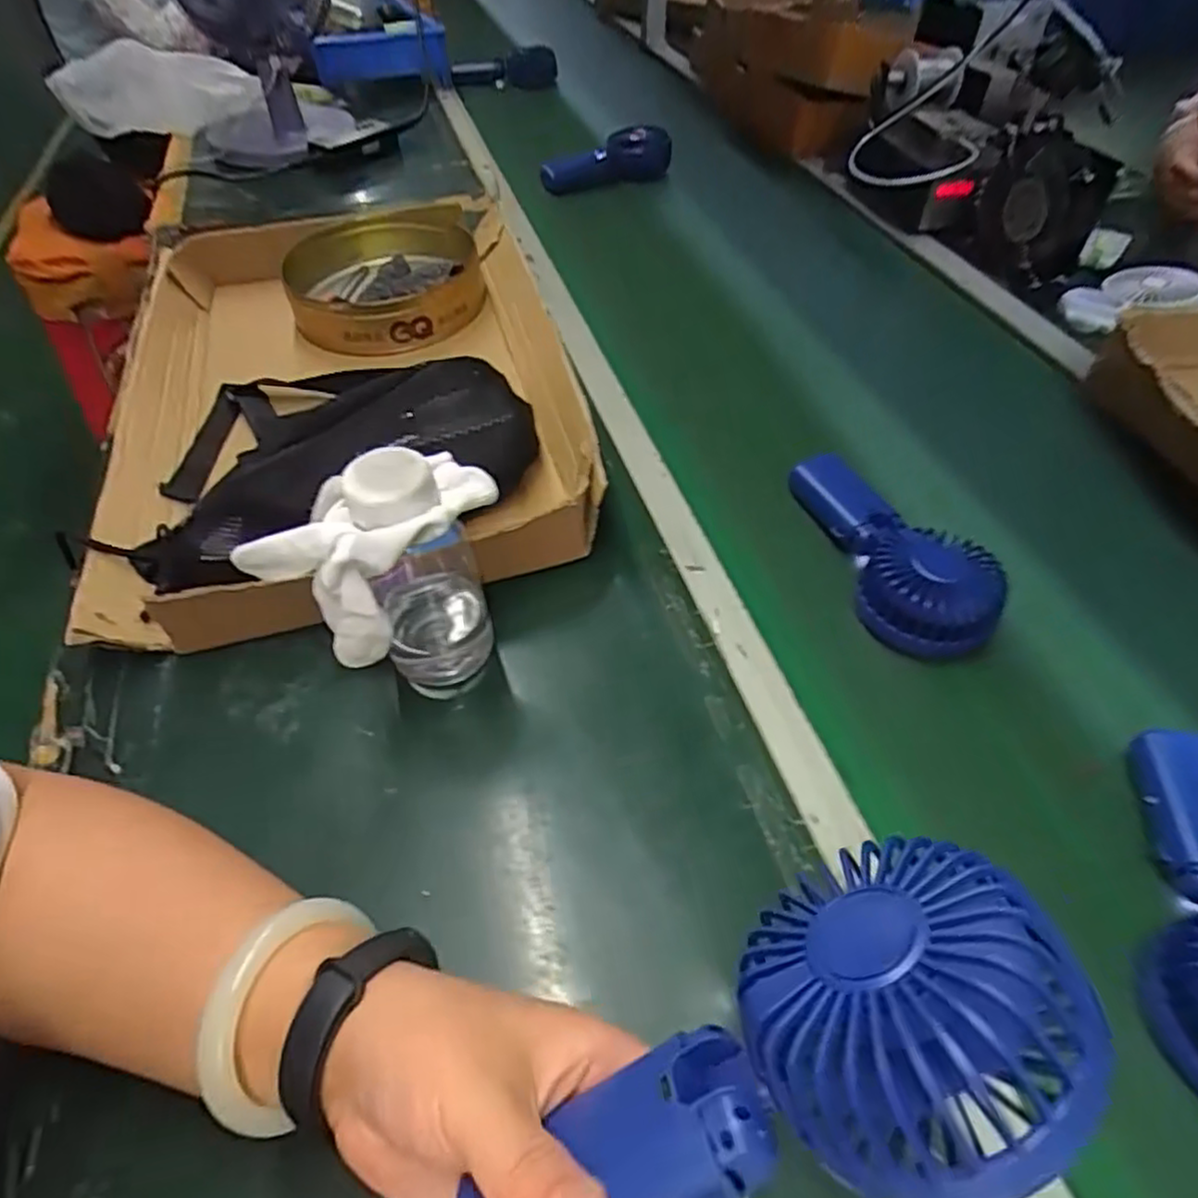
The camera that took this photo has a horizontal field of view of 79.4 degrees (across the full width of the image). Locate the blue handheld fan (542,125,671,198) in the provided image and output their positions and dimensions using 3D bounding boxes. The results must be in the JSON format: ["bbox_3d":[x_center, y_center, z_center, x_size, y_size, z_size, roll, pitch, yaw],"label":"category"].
[{"bbox_3d":[0.007,-0.601,0.991,0.214,0.071,0.066,-26,55,-20],"label":"blue handheld fan"}]

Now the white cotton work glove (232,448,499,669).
[{"bbox_3d":[-0.112,-0.027,0.372,0.126,0.083,0.064,-26,52,-20],"label":"white cotton work glove"}]

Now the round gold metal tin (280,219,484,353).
[{"bbox_3d":[-0.209,-0.314,0.713,0.183,0.055,0.185,-11,49,-8],"label":"round gold metal tin"}]

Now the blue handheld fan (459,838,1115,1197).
[{"bbox_3d":[0.039,0.133,0.190,0.176,0.035,0.076,-35,54,5],"label":"blue handheld fan"}]

